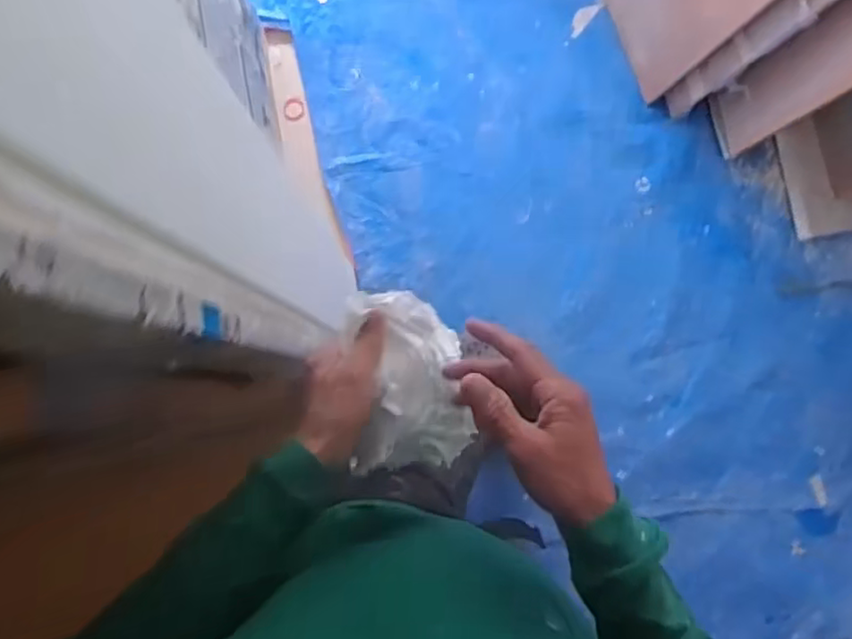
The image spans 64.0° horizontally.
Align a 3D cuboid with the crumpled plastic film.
[{"bbox_3d":[-0.014,0.055,0.592,0.100,0.055,0.154,-1,88,5],"label":"crumpled plastic film"}]

